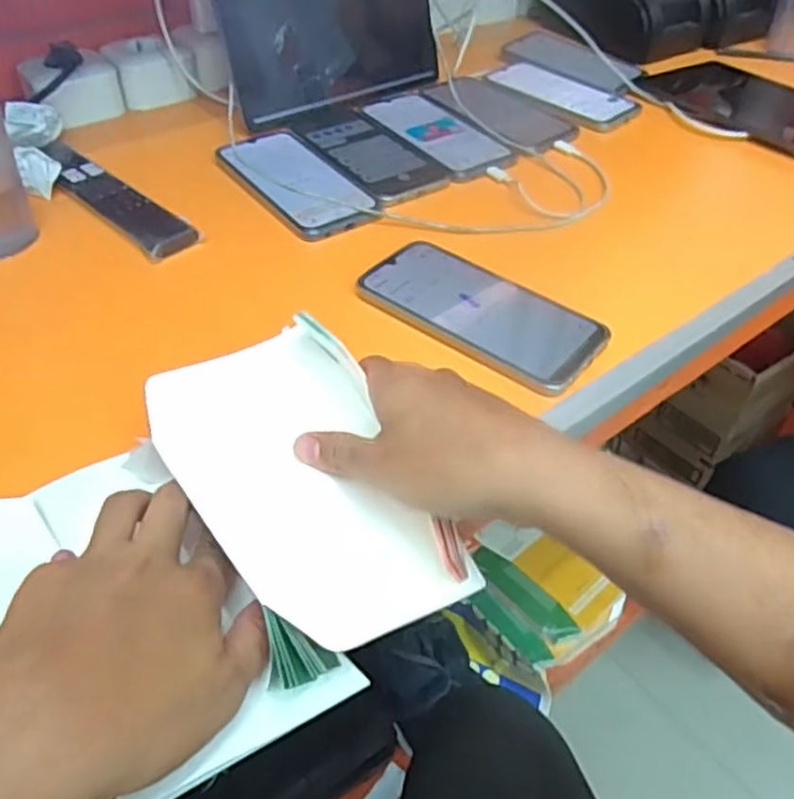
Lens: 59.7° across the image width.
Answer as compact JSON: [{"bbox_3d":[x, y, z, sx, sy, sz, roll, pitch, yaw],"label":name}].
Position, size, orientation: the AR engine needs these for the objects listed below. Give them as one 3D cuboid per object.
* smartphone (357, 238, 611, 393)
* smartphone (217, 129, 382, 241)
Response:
[{"bbox_3d":[0.057,-0.064,0.487,0.171,0.009,0.081,31,51,25],"label":"smartphone"},{"bbox_3d":[-0.089,-0.196,0.615,0.087,0.008,0.181,-25,51,-26],"label":"smartphone"}]

